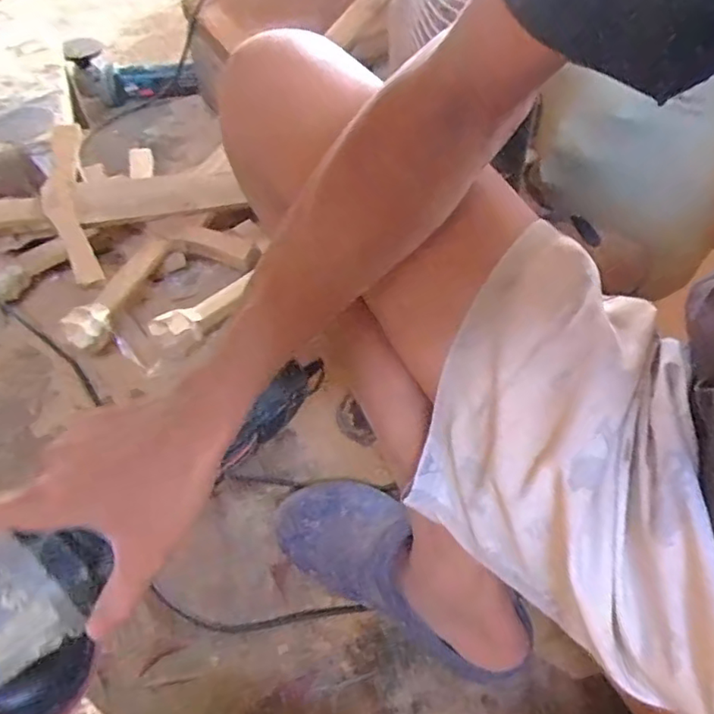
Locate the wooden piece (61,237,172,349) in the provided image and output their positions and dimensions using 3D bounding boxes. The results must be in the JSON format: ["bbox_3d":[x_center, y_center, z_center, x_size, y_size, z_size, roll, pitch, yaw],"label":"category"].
[{"bbox_3d":[-0.298,-0.080,0.731,0.047,0.047,0.170,18,52,13],"label":"wooden piece"}]

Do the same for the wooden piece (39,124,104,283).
[{"bbox_3d":[-0.377,-0.196,0.775,0.052,0.084,0.220,-12,70,-11],"label":"wooden piece"}]

